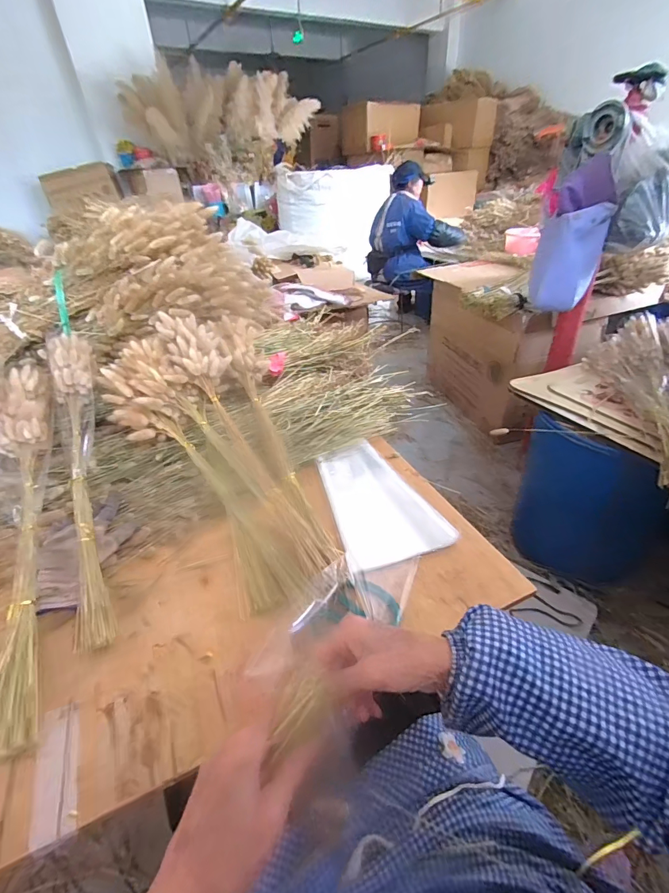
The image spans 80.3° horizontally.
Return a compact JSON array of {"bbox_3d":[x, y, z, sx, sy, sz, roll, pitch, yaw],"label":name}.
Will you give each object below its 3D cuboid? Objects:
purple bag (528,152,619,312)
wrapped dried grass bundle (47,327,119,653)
[{"bbox_3d":[0.638,-0.551,1.068,0.157,0.317,0.138,13,39,22],"label":"purple bag"},{"bbox_3d":[-0.402,0.026,0.642,0.069,0.079,0.599,-16,56,-19],"label":"wrapped dried grass bundle"}]

